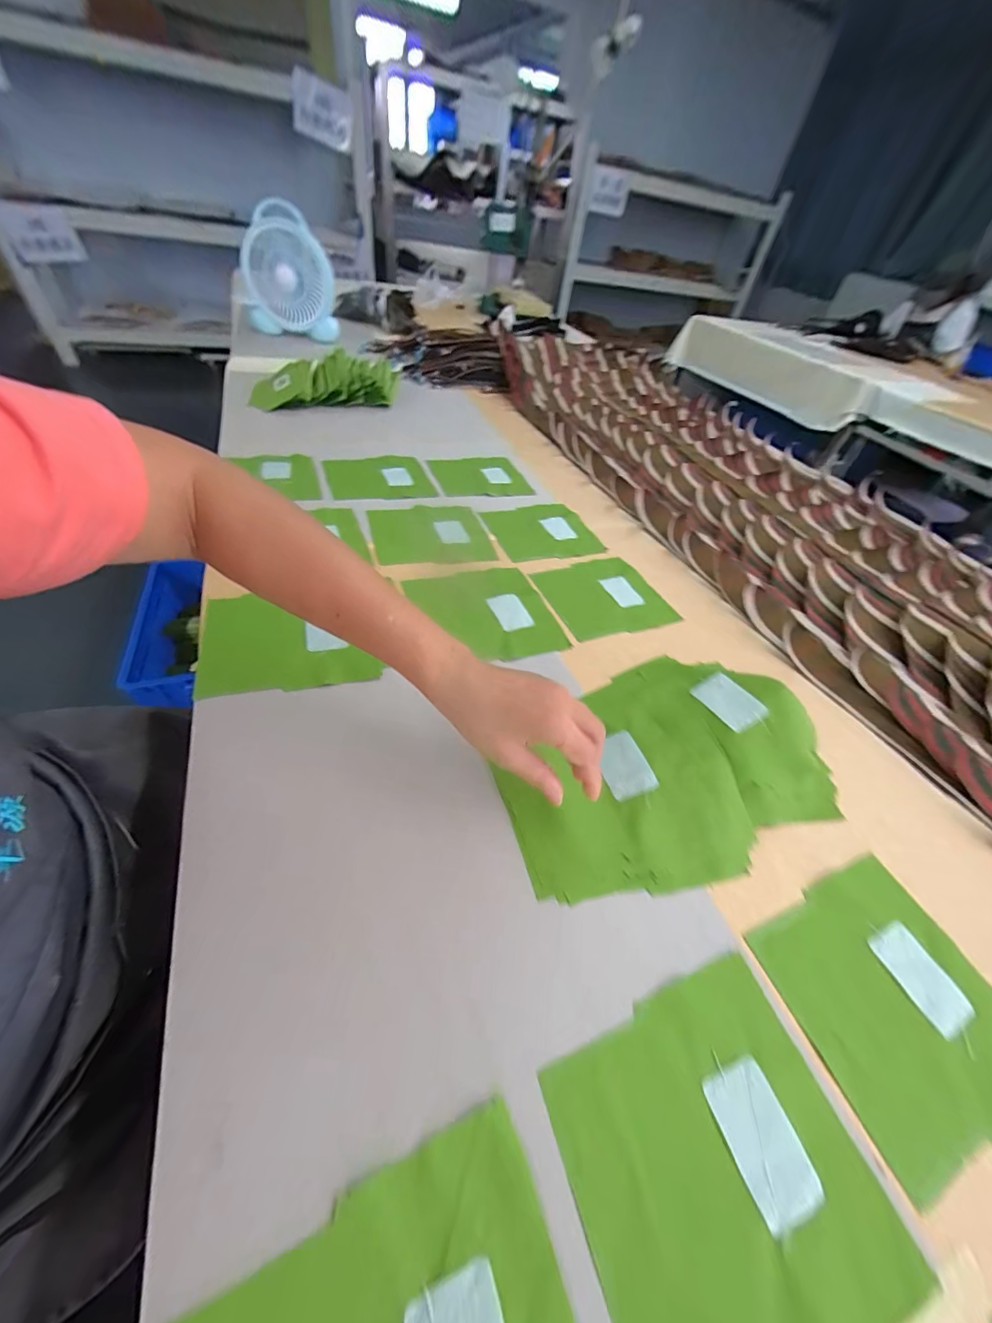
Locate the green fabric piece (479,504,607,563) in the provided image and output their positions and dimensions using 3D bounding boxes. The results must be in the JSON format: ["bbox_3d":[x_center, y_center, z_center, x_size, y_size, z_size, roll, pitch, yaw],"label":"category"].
[{"bbox_3d":[0.075,-0.207,0.673,0.156,0.010,0.145,-11,51,-19],"label":"green fabric piece"}]

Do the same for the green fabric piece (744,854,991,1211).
[{"bbox_3d":[0.286,0.241,0.302,0.160,0.006,0.146,-12,52,-19],"label":"green fabric piece"}]

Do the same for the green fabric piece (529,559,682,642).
[{"bbox_3d":[0.150,-0.090,0.578,0.159,0.007,0.141,-14,53,-22],"label":"green fabric piece"}]

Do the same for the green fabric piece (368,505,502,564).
[{"bbox_3d":[-0.099,-0.190,0.629,0.164,0.011,0.150,-9,51,-18],"label":"green fabric piece"}]

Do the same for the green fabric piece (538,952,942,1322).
[{"bbox_3d":[0.124,0.279,0.234,0.162,0.004,0.145,-10,50,-19],"label":"green fabric piece"}]

